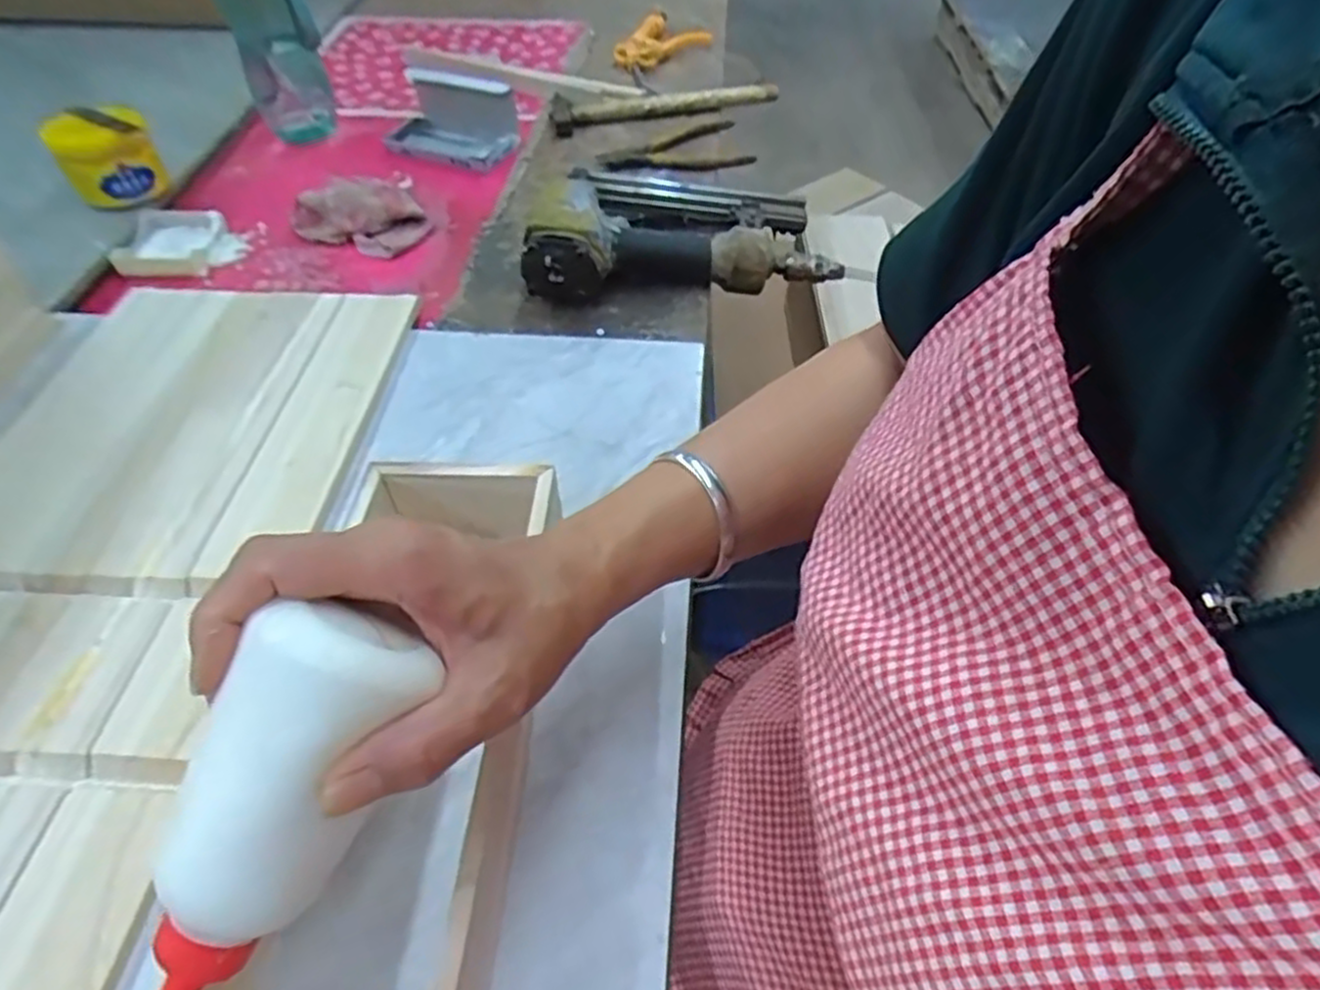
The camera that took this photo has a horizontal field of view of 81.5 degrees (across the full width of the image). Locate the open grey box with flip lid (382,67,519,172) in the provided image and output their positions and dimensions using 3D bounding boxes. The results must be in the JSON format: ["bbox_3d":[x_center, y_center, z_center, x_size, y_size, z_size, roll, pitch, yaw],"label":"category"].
[{"bbox_3d":[-0.213,-0.381,0.774,0.126,0.060,0.073,17,52,13],"label":"open grey box with flip lid"}]

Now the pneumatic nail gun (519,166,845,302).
[{"bbox_3d":[0.012,-0.235,0.636,0.241,0.053,0.150,-4,50,-4],"label":"pneumatic nail gun"}]

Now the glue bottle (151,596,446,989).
[{"bbox_3d":[-0.124,0.108,0.234,0.045,0.043,0.150,25,89,19],"label":"glue bottle"}]

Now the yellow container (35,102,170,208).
[{"bbox_3d":[-0.494,-0.302,0.687,0.078,0.067,0.061,-30,56,-23],"label":"yellow container"}]

